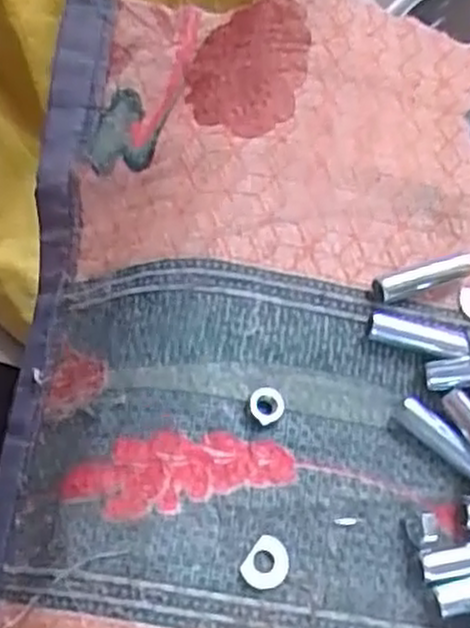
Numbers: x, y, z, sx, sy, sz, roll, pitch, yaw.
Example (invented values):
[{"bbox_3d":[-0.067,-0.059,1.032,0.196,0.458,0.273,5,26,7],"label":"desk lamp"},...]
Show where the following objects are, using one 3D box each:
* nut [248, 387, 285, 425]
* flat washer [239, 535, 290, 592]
[{"bbox_3d":[0.012,0.035,0.301,0.013,0.005,0.013,3,69,-7],"label":"nut"},{"bbox_3d":[0.012,0.090,0.282,0.015,0.004,0.018,37,69,7],"label":"flat washer"}]

